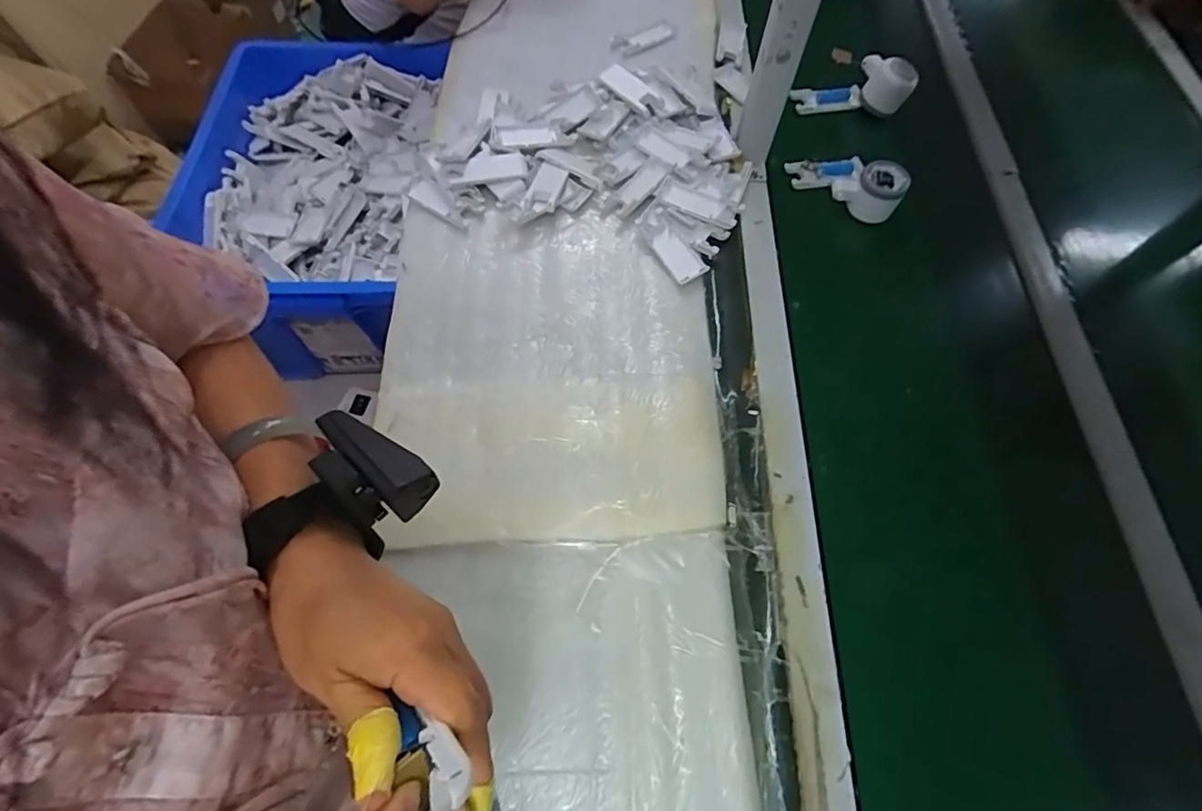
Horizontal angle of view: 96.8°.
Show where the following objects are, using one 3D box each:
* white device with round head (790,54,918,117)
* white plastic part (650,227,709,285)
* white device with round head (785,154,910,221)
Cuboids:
[{"bbox_3d":[0.363,-0.455,0.775,0.162,0.050,0.057,-3,64,15],"label":"white device with round head"},{"bbox_3d":[0.090,-0.180,0.639,0.041,0.008,0.080,-28,69,-14],"label":"white plastic part"},{"bbox_3d":[0.325,-0.293,0.703,0.145,0.048,0.077,35,68,30],"label":"white device with round head"}]

